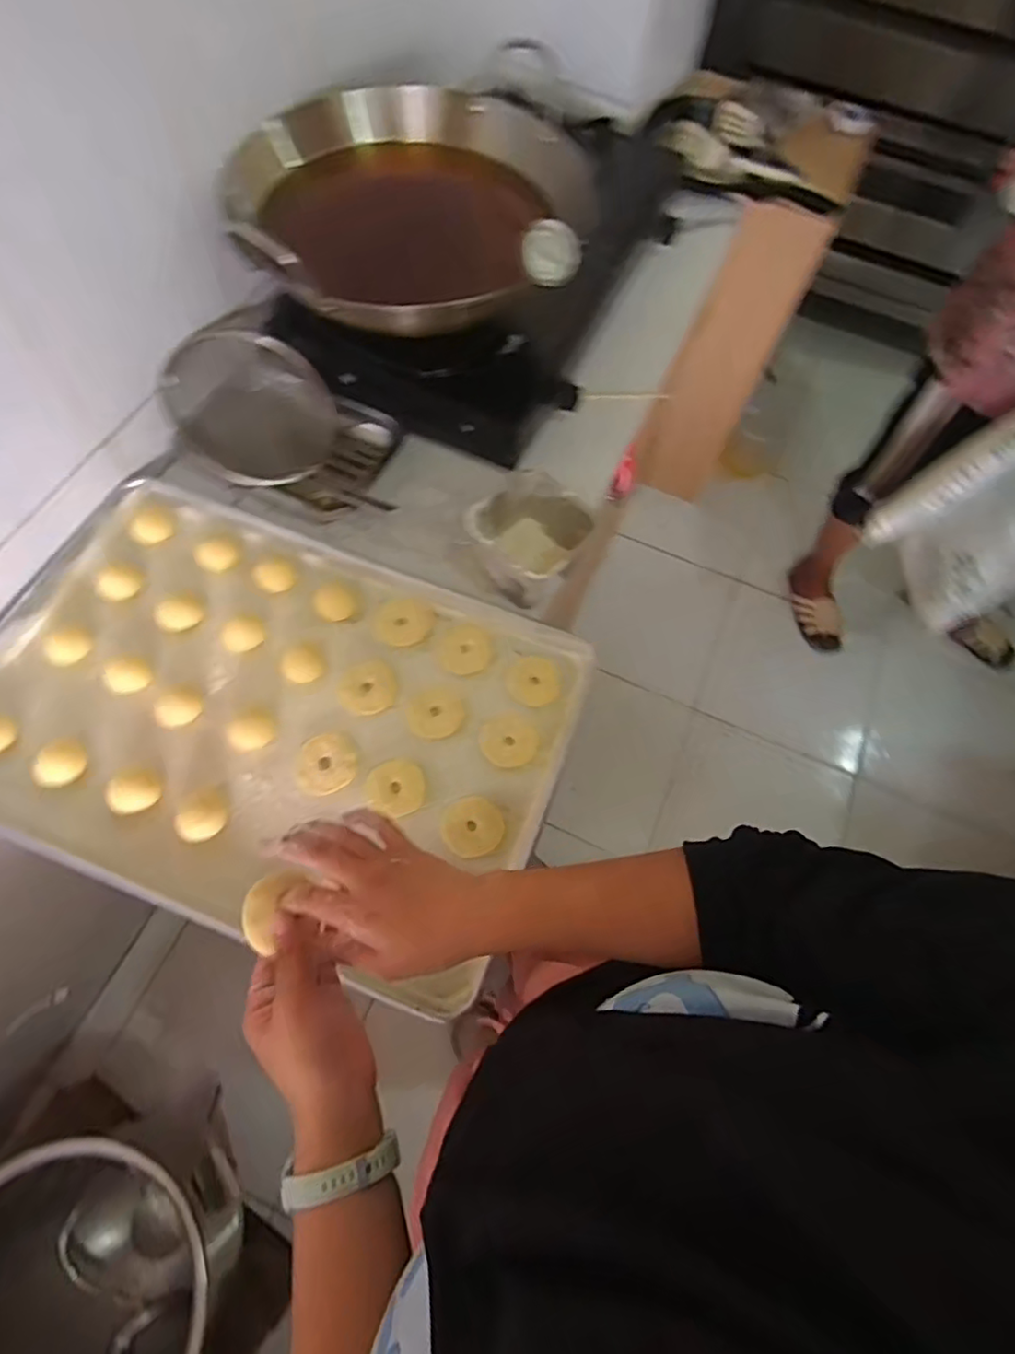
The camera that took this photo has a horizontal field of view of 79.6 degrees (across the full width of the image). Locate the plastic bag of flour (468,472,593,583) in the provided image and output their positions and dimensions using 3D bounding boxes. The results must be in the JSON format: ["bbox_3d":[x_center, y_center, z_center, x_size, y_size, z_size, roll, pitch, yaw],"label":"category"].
[{"bbox_3d":[0.027,-0.153,0.729,0.119,0.115,0.124,39,70,13],"label":"plastic bag of flour"}]

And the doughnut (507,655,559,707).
[{"bbox_3d":[0.029,0.004,0.690,0.058,0.011,0.058,-14,68,-9],"label":"doughnut"}]

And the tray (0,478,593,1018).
[{"bbox_3d":[-0.246,0.021,0.648,0.607,0.029,0.398,22,67,6],"label":"tray"}]

